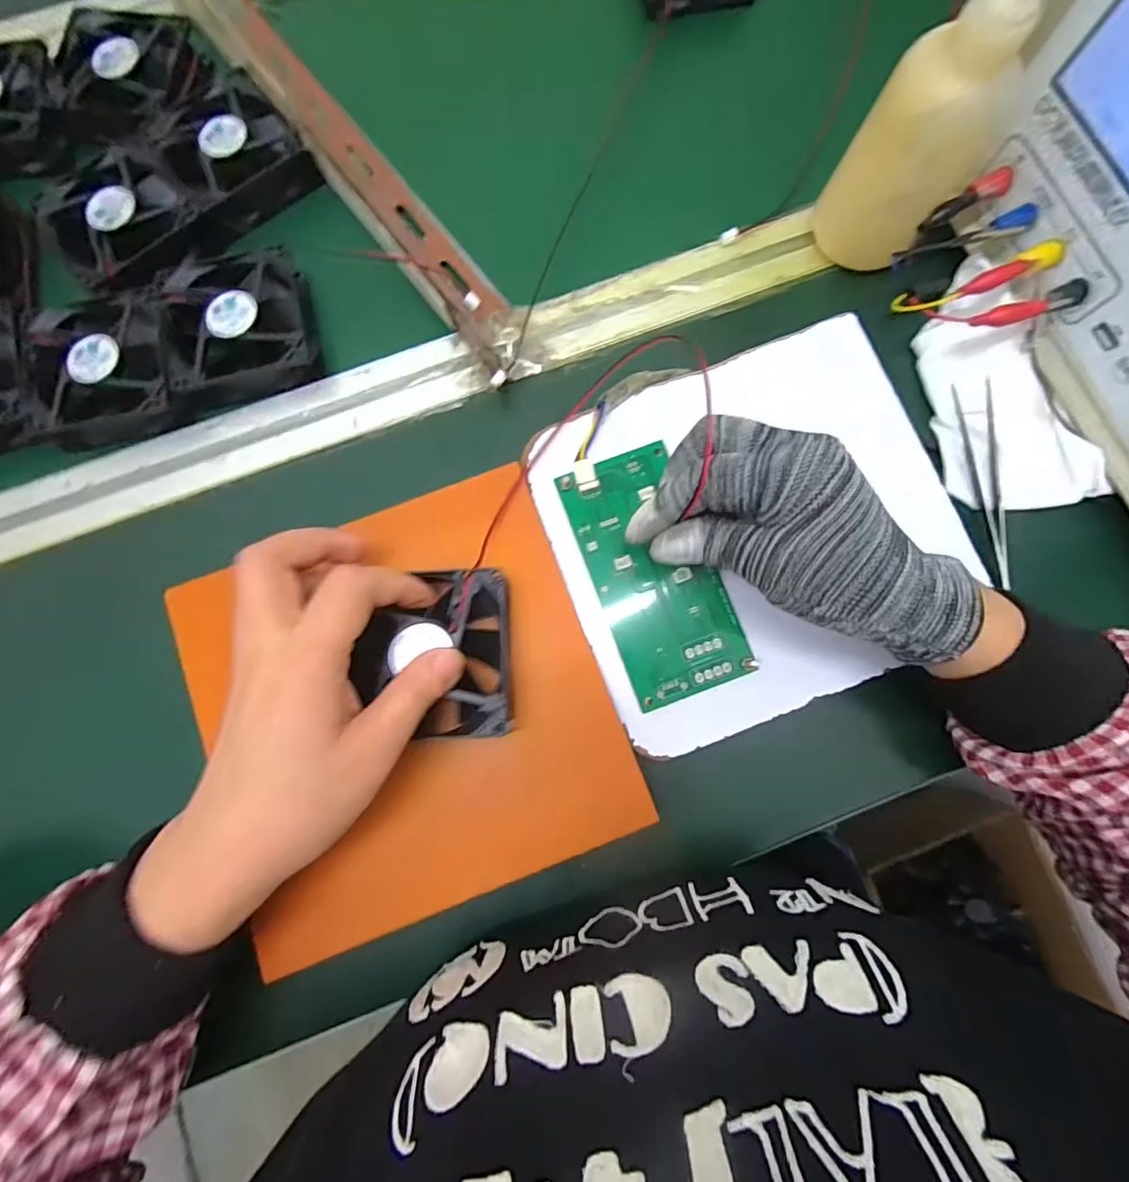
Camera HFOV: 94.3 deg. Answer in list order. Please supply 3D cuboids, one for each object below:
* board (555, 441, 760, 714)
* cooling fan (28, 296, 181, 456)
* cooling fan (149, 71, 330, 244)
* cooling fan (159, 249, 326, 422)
[{"bbox_3d":[0.046,-0.010,0.280,0.064,0.007,0.134,-24,83,-3],"label":"board"},{"bbox_3d":[-0.271,-0.133,0.309,0.087,0.025,0.082,0,79,2],"label":"cooling fan"},{"bbox_3d":[-0.212,-0.277,0.331,0.083,0.022,0.087,-36,79,-5],"label":"cooling fan"},{"bbox_3d":[-0.199,-0.158,0.314,0.090,0.024,0.088,-15,78,-1],"label":"cooling fan"}]

